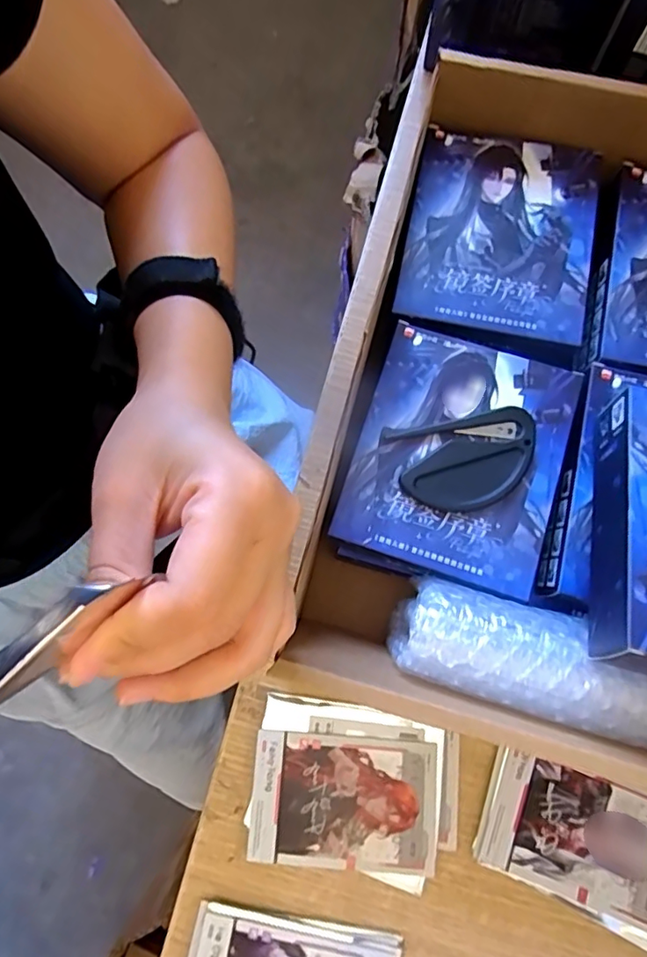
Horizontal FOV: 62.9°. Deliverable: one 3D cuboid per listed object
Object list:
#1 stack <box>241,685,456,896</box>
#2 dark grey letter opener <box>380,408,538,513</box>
[{"bbox_3d":[0.016,0.170,0.287,0.110,0.004,0.082,11,79,2],"label":"stack"},{"bbox_3d":[0.071,-0.008,0.261,0.070,0.006,0.046,-9,79,-2],"label":"dark grey letter opener"}]

